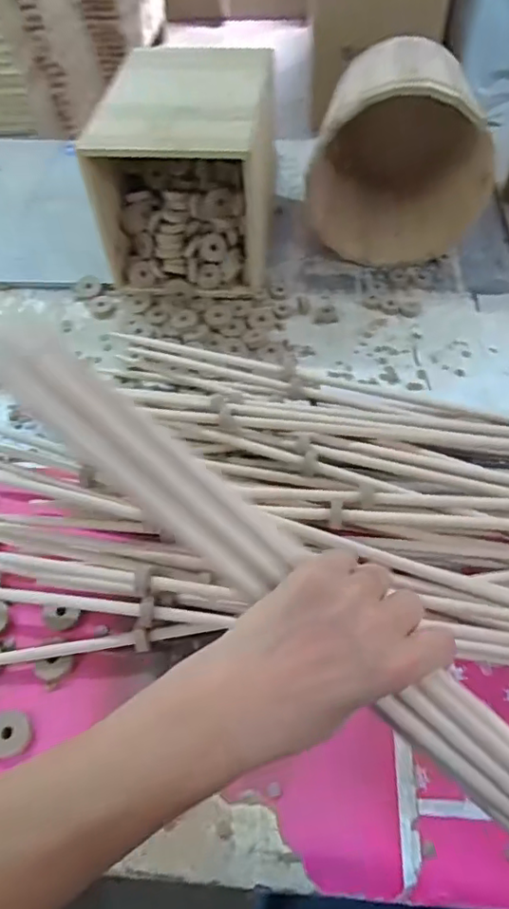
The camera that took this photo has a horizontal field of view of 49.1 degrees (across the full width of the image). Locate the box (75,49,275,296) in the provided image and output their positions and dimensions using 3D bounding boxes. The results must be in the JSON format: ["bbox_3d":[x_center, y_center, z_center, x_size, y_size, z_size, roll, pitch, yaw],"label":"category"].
[{"bbox_3d":[-0.082,-0.385,0.749,0.201,0.191,0.256,4,56,6],"label":"box"}]

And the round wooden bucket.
[{"bbox_3d":[0.199,-0.416,0.771,0.209,0.247,0.225,13,57,12],"label":"round wooden bucket"}]

